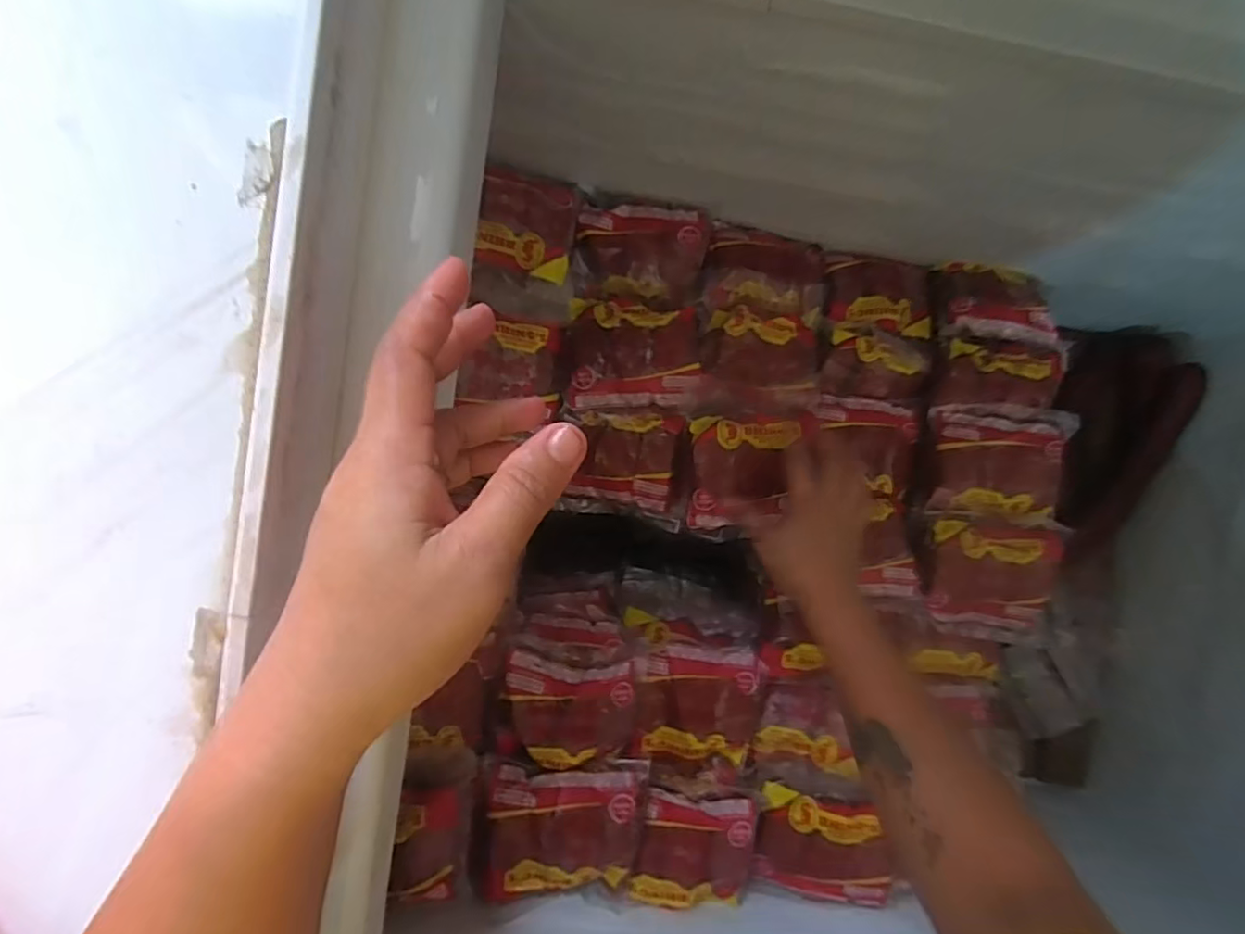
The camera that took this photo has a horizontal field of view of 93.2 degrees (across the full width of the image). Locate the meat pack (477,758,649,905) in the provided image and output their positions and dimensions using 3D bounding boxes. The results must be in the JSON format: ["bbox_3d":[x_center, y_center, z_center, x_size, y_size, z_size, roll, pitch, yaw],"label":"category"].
[{"bbox_3d":[-0.045,0.294,0.473,0.129,0.023,0.096,1,93,-3],"label":"meat pack"}]

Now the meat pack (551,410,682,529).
[{"bbox_3d":[0.000,0.003,0.549,0.107,0.031,0.101,2,93,-3],"label":"meat pack"}]

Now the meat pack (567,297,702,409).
[{"bbox_3d":[0.013,-0.102,0.536,0.118,0.024,0.095,2,93,-3],"label":"meat pack"}]

